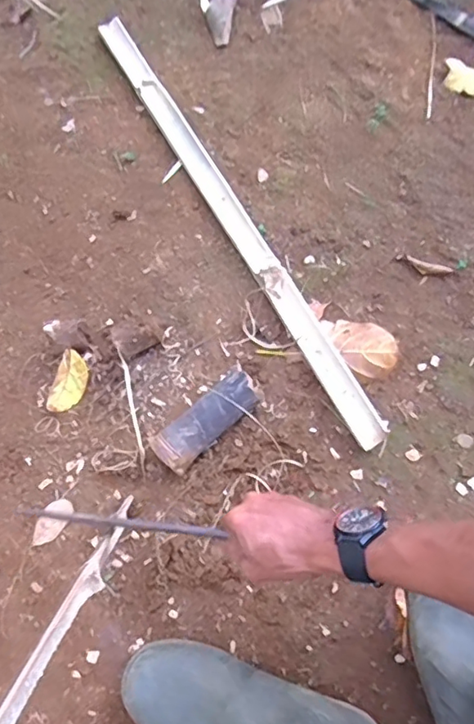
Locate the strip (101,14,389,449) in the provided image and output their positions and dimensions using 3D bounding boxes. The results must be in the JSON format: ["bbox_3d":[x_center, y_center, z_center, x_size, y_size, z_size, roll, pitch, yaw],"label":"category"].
[{"bbox_3d":[-0.026,-0.236,0.786,0.039,0.016,0.802,-32,68,5],"label":"strip"}]

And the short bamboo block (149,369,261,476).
[{"bbox_3d":[-0.035,0.072,0.658,0.137,0.048,0.052,-38,71,-12],"label":"short bamboo block"}]

